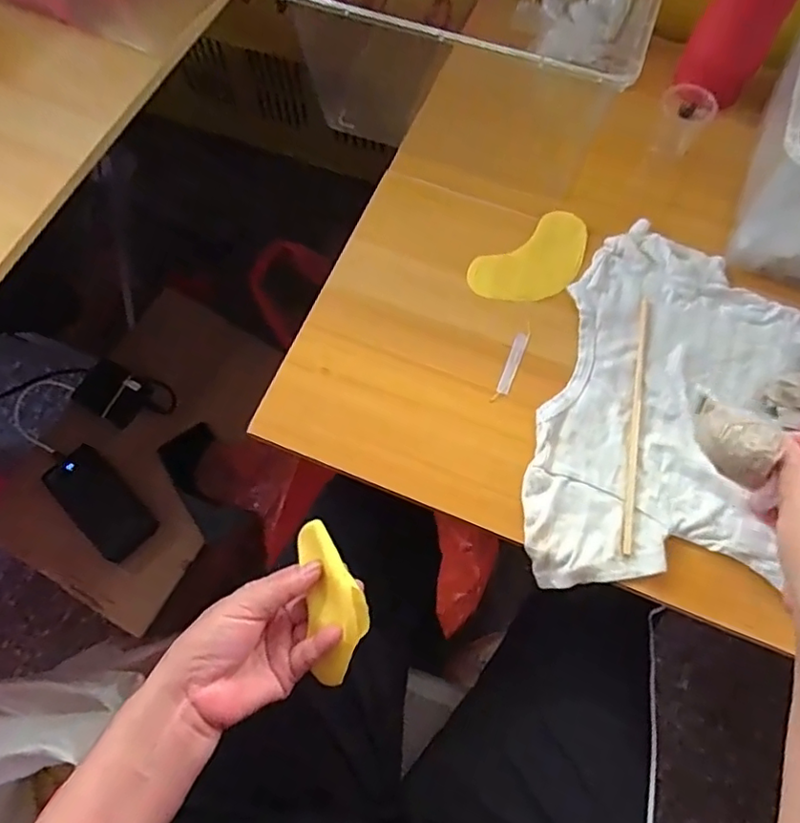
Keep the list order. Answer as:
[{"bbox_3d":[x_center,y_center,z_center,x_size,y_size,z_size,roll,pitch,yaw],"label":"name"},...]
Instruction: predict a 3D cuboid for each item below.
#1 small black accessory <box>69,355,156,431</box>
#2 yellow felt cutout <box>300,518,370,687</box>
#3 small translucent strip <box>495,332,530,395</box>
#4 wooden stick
[{"bbox_3d":[-0.397,-0.028,0.800,0.094,0.021,0.072,27,71,8],"label":"small black accessory"},{"bbox_3d":[-0.043,0.129,0.395,0.012,0.055,0.109,1,77,-47],"label":"yellow felt cutout"},{"bbox_3d":[0.097,-0.042,0.500,0.011,0.004,0.060,21,70,6],"label":"small translucent strip"},{"bbox_3d":[0.194,0.004,0.476,0.009,0.007,0.224,13,69,3],"label":"wooden stick"}]

